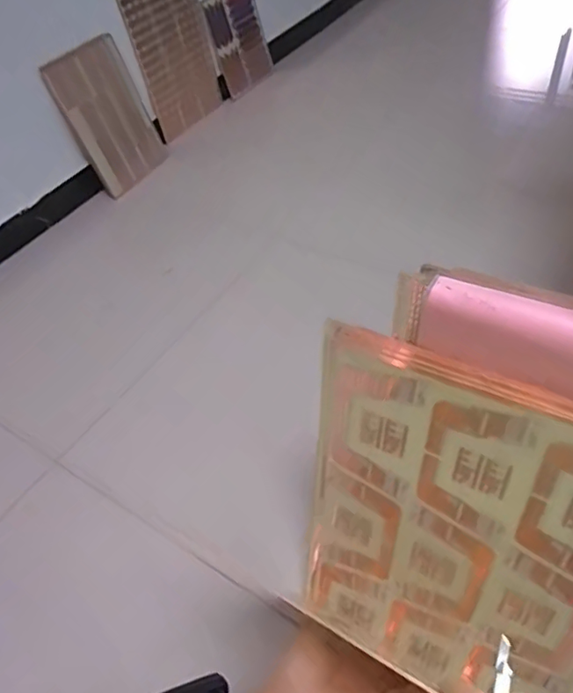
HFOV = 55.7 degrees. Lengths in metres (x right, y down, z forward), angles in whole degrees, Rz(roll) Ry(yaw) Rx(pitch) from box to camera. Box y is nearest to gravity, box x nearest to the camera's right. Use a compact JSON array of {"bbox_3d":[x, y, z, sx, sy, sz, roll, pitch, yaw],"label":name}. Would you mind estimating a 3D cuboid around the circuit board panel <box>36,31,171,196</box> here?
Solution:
[{"bbox_3d":[-0.542,-0.701,1.681,0.035,0.427,0.299,15,58,29],"label":"circuit board panel"}]

